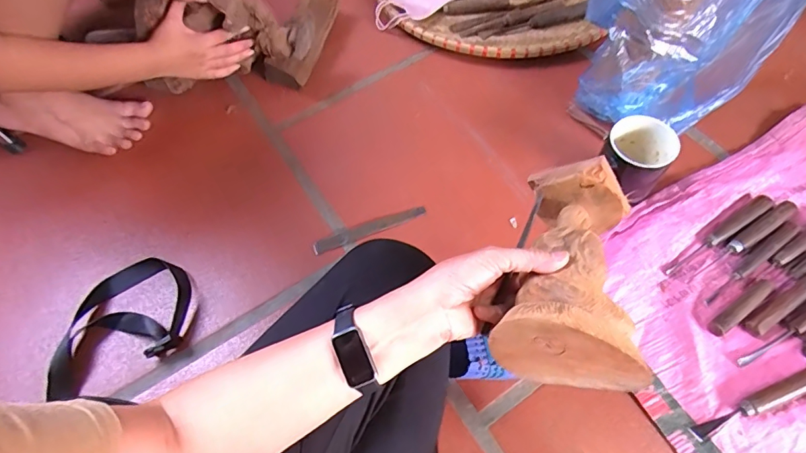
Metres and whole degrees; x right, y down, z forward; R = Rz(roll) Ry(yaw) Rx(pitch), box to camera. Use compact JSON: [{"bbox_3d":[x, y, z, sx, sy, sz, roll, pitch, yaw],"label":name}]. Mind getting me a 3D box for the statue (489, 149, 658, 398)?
[{"bbox_3d":[0.146,0.035,0.398,0.101,0.092,0.177,12,61,10],"label":"statue"}]

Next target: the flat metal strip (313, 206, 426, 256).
[{"bbox_3d":[-0.046,0.003,0.637,0.159,0.008,0.020,-21,62,-8],"label":"flat metal strip"}]

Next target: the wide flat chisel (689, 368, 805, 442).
[{"bbox_3d":[0.387,0.186,0.497,0.166,0.018,0.021,-20,62,-8],"label":"wide flat chisel"}]

